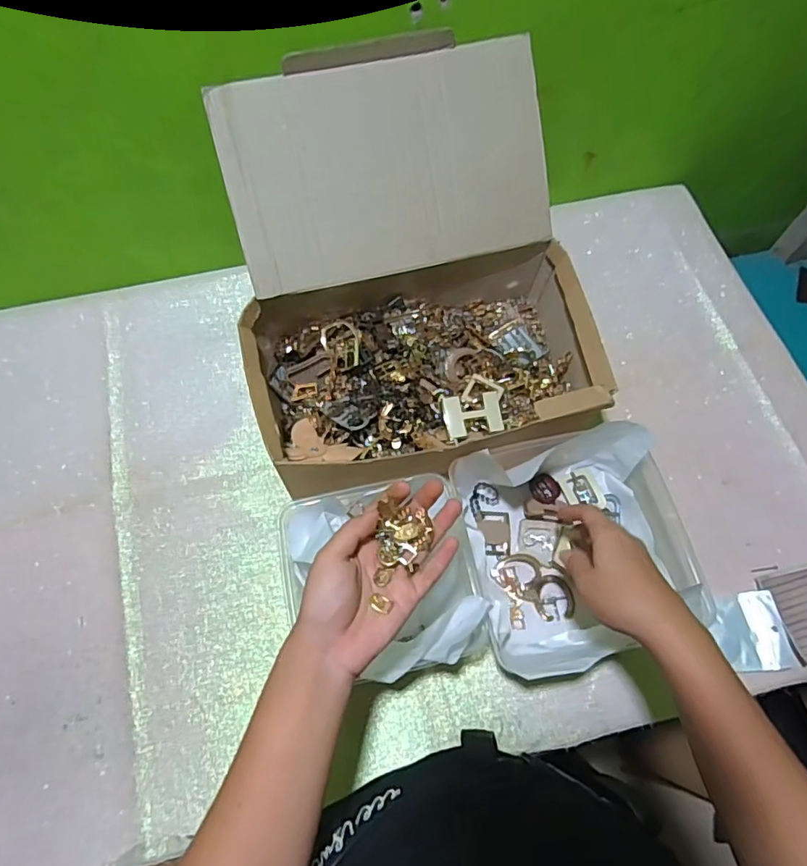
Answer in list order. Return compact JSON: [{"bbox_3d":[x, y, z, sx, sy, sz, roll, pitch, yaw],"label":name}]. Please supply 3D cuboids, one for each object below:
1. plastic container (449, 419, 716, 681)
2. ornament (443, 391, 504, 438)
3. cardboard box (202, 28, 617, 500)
[{"bbox_3d":[0.166,0.099,0.517,0.206,0.092,0.201,-13,66,-7],"label":"plastic container"},{"bbox_3d":[0.069,-0.019,0.541,0.056,0.006,0.040,-9,81,-11],"label":"ornament"},{"bbox_3d":[0.008,-0.146,0.547,0.333,0.223,0.345,-11,66,-6],"label":"cardboard box"}]

